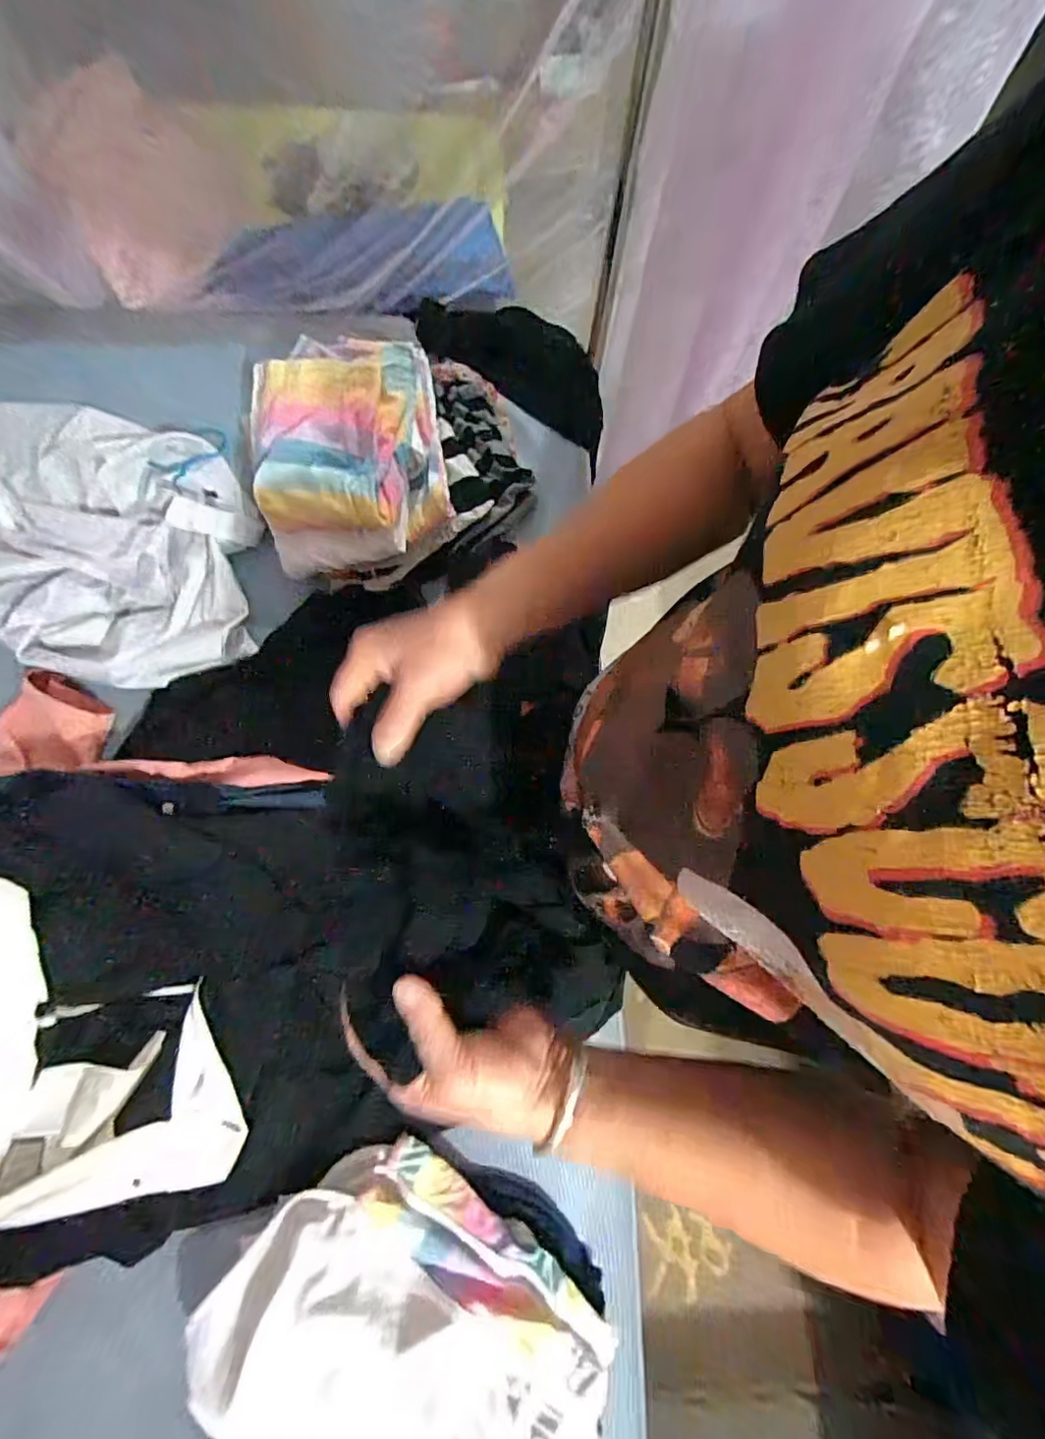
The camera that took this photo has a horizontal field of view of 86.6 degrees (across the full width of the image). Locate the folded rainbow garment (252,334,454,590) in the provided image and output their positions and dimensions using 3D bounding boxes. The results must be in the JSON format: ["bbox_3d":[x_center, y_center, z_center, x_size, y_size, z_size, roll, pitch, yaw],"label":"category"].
[{"bbox_3d":[-0.214,-0.327,0.685,0.231,0.123,0.286,-12,75,-5],"label":"folded rainbow garment"}]

